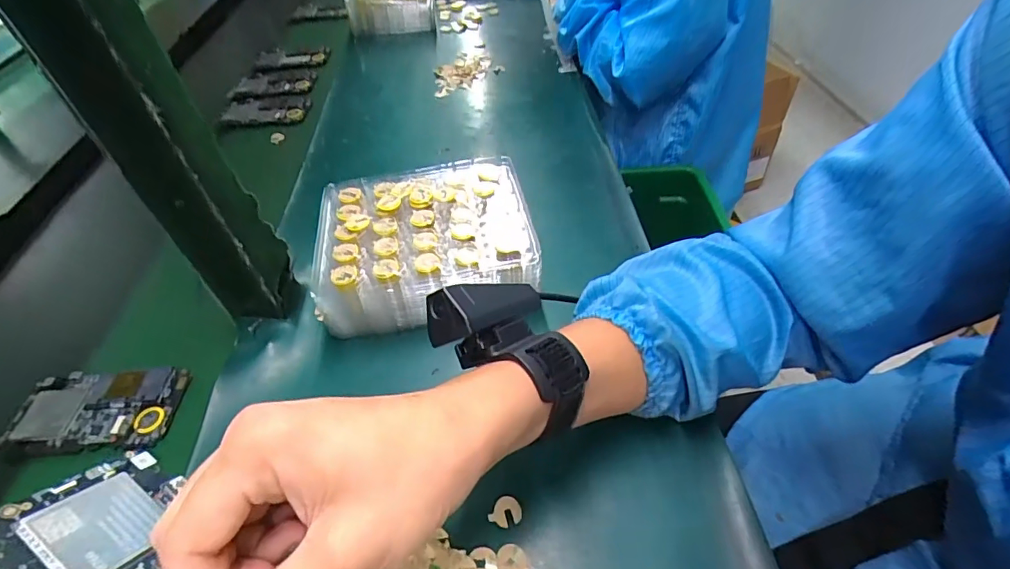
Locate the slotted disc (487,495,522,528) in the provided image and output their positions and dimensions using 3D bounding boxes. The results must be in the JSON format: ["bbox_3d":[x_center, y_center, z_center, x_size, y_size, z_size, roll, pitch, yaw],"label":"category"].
[{"bbox_3d":[0.001,0.140,0.300,0.018,0.004,0.018,-1,52,2],"label":"slotted disc"}]

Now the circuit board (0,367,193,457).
[{"bbox_3d":[-0.316,0.096,0.378,0.122,0.010,0.066,-3,47,0],"label":"circuit board"}]

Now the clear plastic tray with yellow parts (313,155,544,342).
[{"bbox_3d":[-0.071,-0.037,0.445,0.184,0.068,0.158,-8,48,-3],"label":"clear plastic tray with yellow parts"}]

